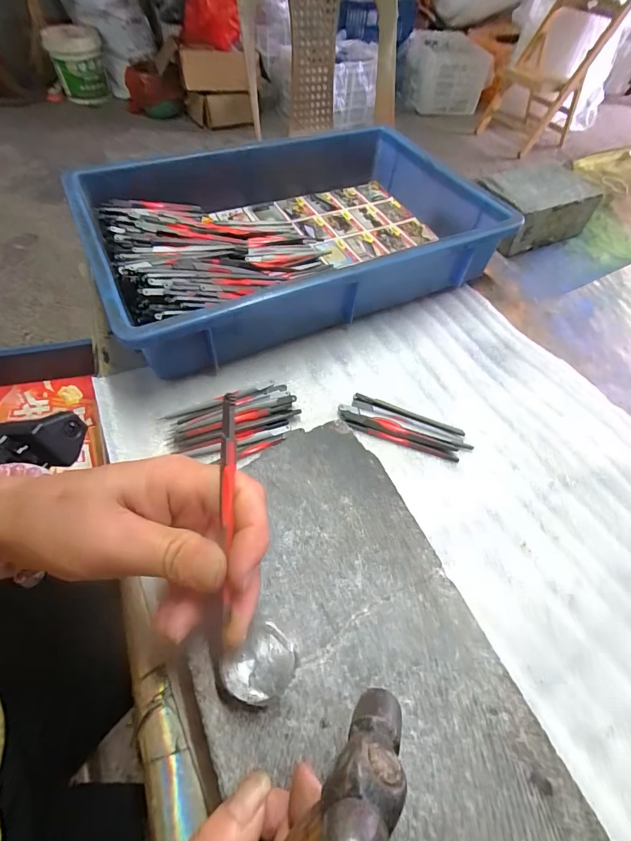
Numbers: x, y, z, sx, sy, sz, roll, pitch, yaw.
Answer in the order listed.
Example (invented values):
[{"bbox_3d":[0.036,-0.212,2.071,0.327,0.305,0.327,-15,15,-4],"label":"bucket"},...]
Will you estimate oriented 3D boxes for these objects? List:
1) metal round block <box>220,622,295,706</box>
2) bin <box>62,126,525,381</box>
[{"bbox_3d":[-0.027,0.122,0.199,0.028,0.021,0.033,38,62,20],"label":"metal round block"},{"bbox_3d":[-0.030,-0.229,0.465,0.424,0.078,0.299,-21,60,-19],"label":"bin"}]

